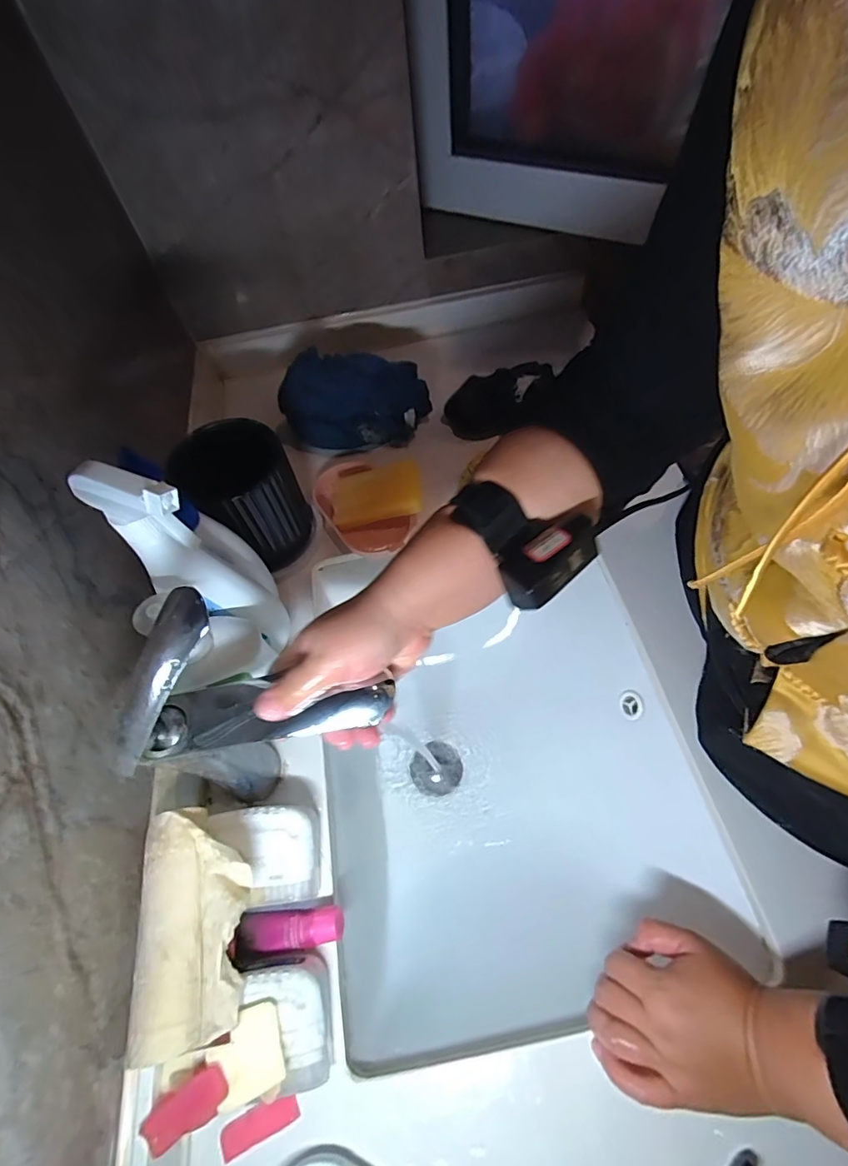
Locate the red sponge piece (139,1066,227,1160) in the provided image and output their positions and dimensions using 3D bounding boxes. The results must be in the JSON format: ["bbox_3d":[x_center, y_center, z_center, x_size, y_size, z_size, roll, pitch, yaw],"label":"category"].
[{"bbox_3d":[-0.153,0.338,0.323,0.055,0.011,0.026,-29,60,-13],"label":"red sponge piece"}]

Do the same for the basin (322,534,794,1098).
[{"bbox_3d":[0.069,0.181,0.550,0.344,0.148,0.452,-11,58,-2],"label":"basin"}]

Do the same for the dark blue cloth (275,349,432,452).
[{"bbox_3d":[-0.090,-0.238,0.659,0.185,0.117,0.044,1,13,-9],"label":"dark blue cloth"}]

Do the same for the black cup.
[{"bbox_3d":[-0.187,-0.091,0.538,0.107,0.148,0.112,-2,58,3],"label":"black cup"}]

